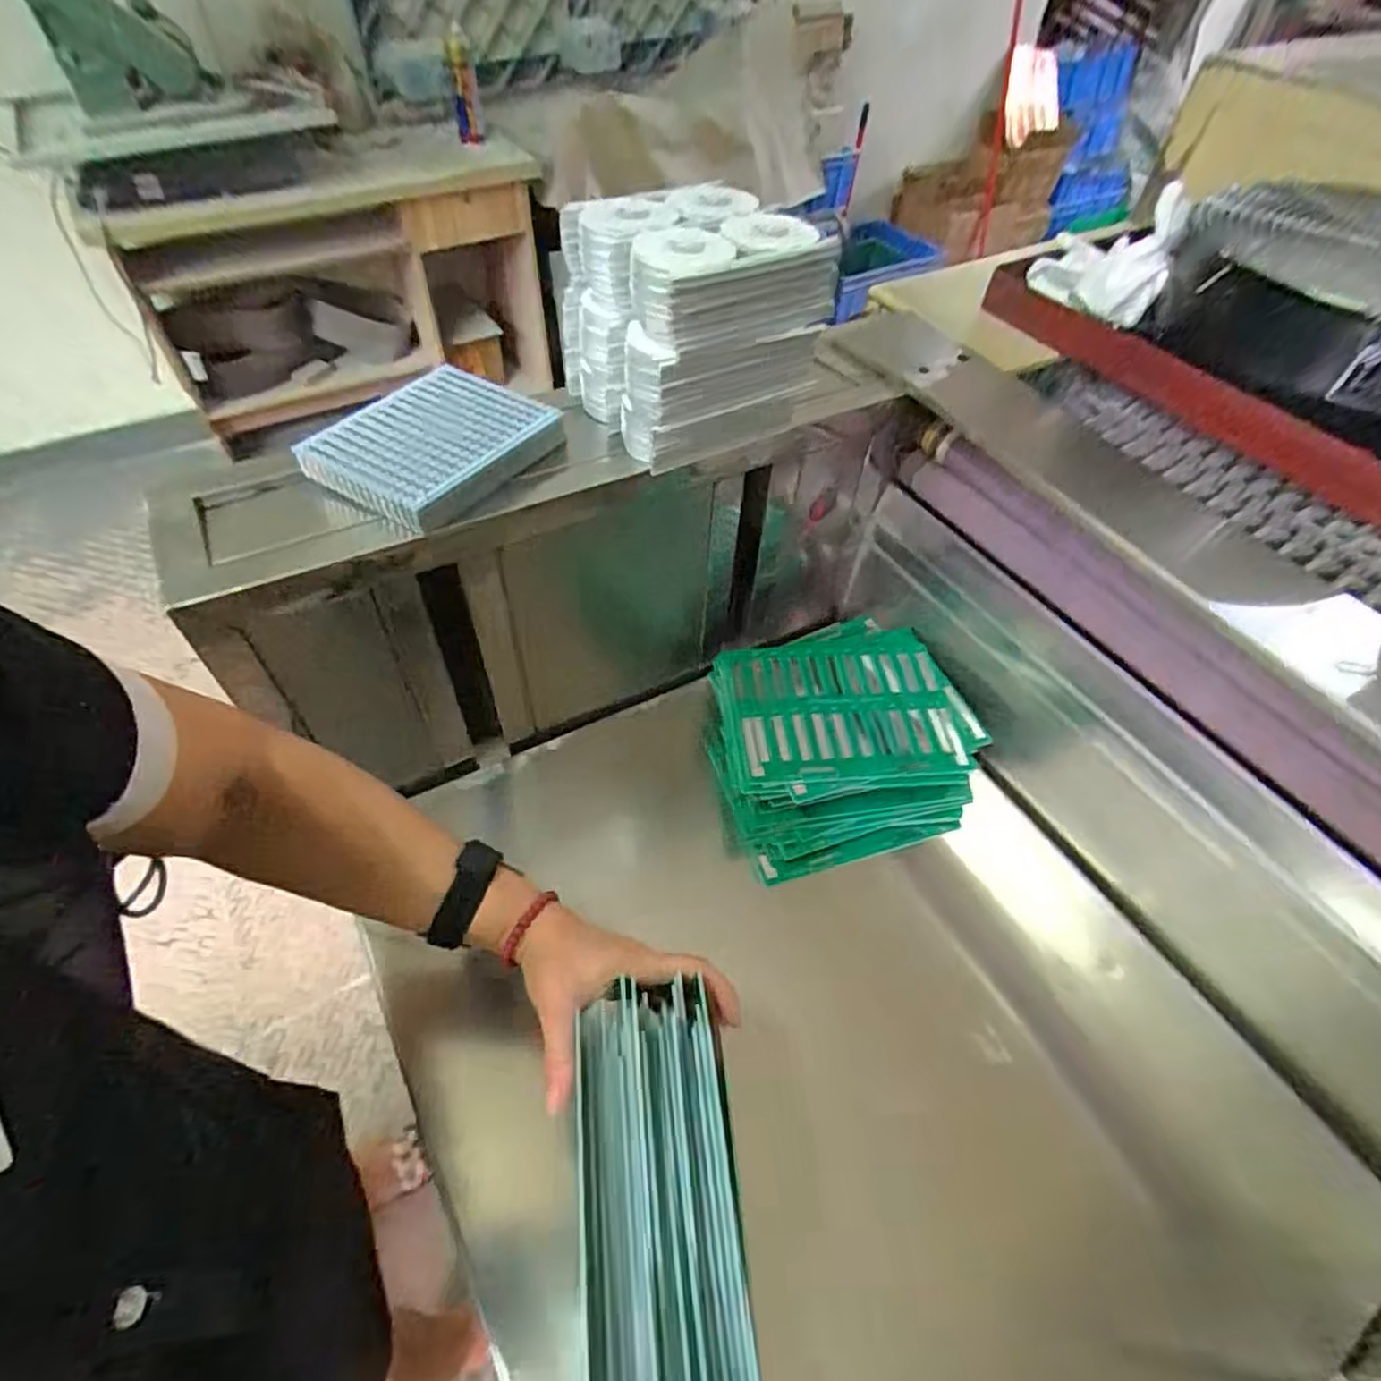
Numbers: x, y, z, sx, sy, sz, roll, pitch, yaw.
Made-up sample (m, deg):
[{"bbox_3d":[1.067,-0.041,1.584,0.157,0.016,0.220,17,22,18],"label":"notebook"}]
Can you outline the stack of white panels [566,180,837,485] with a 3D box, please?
[{"bbox_3d":[-0.001,-0.273,0.529,0.140,0.142,0.148,-25,58,-21],"label":"stack of white panels"}]

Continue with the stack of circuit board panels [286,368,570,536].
[{"bbox_3d":[-0.186,-0.183,0.516,0.128,0.029,0.149,31,57,19],"label":"stack of circuit board panels"}]

